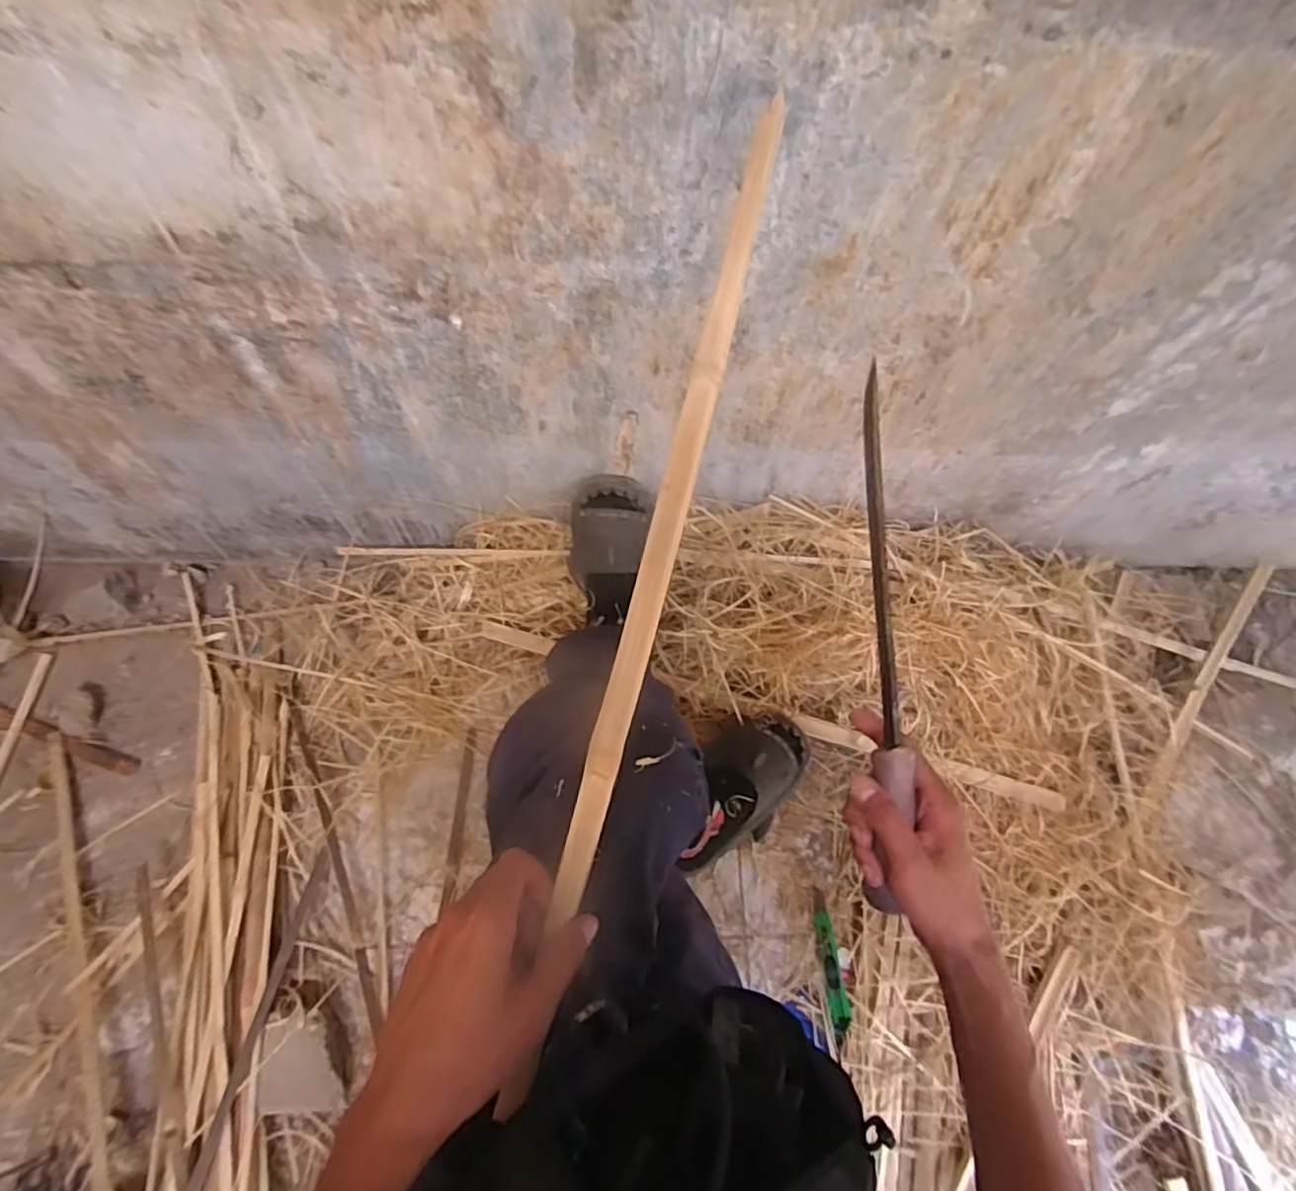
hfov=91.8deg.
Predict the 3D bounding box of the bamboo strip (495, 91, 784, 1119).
[{"bbox_3d":[0.004,-0.015,0.430,0.024,0.014,0.684,14,84,3],"label":"bamboo strip"}]

